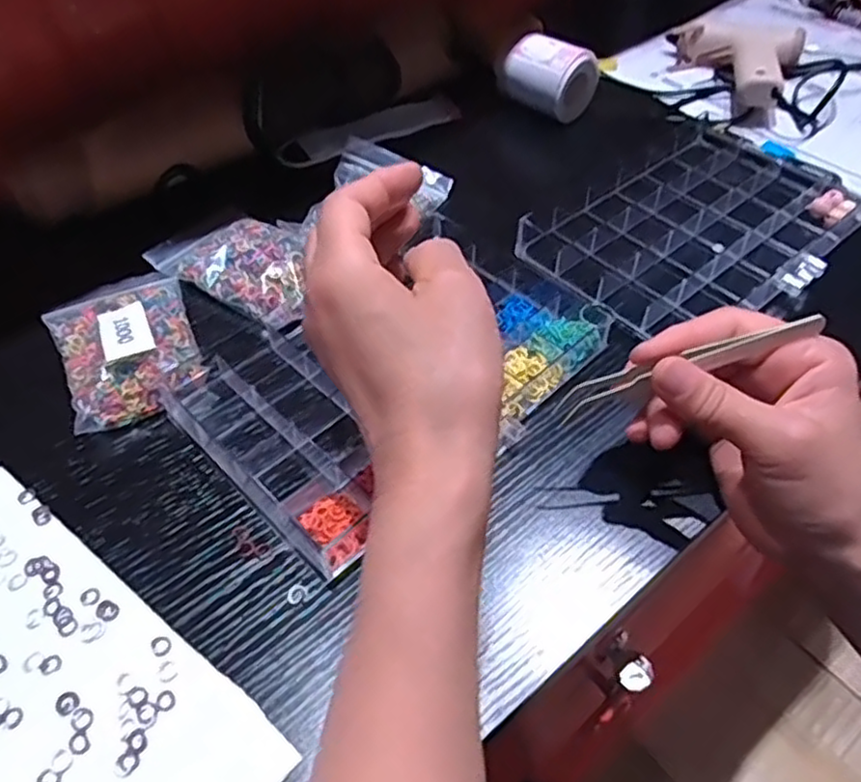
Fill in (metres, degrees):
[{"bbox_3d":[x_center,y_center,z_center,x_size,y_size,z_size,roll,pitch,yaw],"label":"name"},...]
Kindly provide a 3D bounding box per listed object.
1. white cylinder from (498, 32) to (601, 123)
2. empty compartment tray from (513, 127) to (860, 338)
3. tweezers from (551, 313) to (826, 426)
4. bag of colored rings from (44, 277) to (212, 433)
[{"bbox_3d":[0.093,-0.254,0.566,0.072,0.050,0.046,29,56,22],"label":"white cylinder"},{"bbox_3d":[0.182,-0.114,0.472,0.217,0.027,0.148,-29,56,-22],"label":"empty compartment tray"},{"bbox_3d":[0.111,-0.011,0.311,0.121,0.008,0.016,-19,55,10],"label":"tweezers"},{"bbox_3d":[-0.170,-0.030,0.397,0.073,0.020,0.100,-23,54,-18],"label":"bag of colored rings"}]

